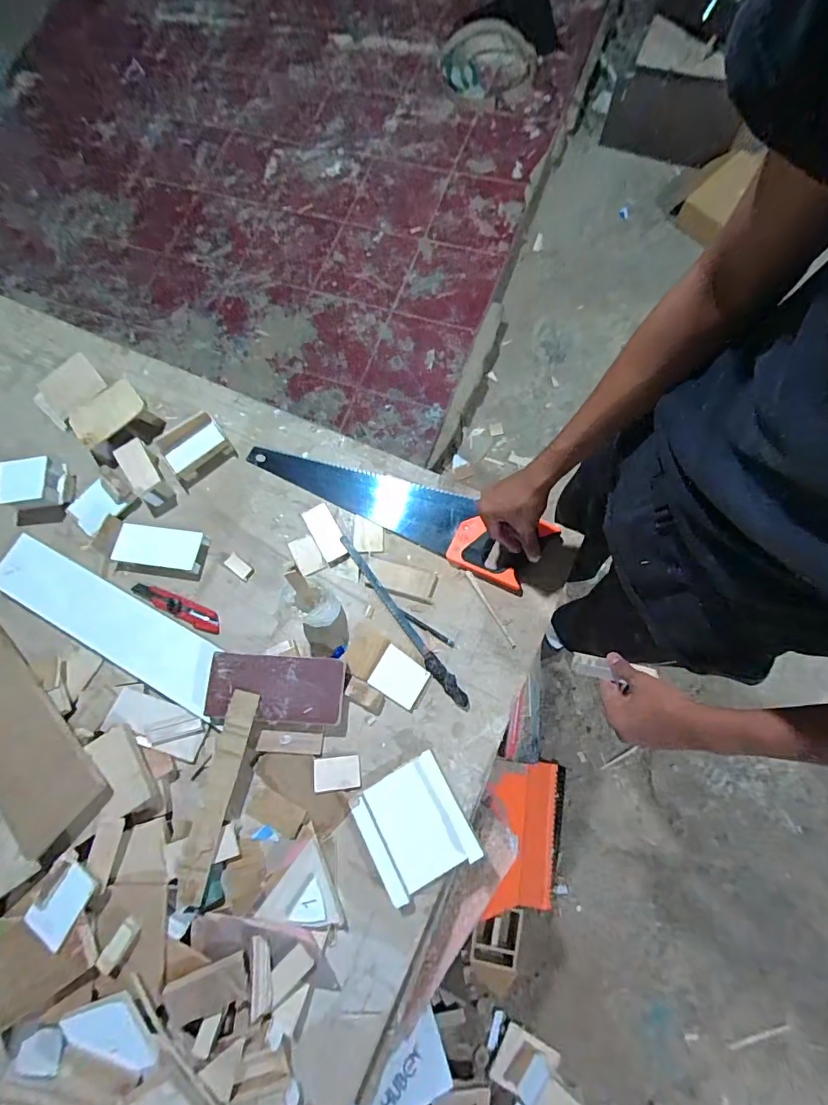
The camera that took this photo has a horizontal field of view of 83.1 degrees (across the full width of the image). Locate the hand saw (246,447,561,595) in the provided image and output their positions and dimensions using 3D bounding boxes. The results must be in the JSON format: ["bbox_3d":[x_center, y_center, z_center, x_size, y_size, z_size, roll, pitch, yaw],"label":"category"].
[{"bbox_3d":[-0.041,-0.086,0.763,0.495,0.028,0.111,23,78,13],"label":"hand saw"}]

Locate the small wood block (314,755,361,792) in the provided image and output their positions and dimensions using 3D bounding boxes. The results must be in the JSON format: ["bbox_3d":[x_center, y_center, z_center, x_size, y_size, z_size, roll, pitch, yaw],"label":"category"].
[{"bbox_3d":[-0.109,0.314,0.666,0.065,0.009,0.043,-6,76,5],"label":"small wood block"}]

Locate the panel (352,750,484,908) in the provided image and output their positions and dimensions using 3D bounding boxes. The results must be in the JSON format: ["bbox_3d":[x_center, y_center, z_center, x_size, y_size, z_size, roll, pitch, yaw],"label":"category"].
[{"bbox_3d":[0.001,0.365,0.629,0.130,0.030,0.140,-30,75,-2],"label":"panel"}]

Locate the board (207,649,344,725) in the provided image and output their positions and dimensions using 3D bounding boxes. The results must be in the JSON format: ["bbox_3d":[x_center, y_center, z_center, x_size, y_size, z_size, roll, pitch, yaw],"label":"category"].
[{"bbox_3d":[-0.200,0.195,0.677,0.188,0.014,0.091,4,74,-3],"label":"board"}]

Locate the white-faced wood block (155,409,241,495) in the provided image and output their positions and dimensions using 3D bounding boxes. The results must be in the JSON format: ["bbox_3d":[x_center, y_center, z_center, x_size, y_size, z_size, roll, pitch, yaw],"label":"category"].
[{"bbox_3d":[-0.376,-0.174,0.798,0.115,0.052,0.076,-36,75,-6],"label":"white-faced wood block"}]

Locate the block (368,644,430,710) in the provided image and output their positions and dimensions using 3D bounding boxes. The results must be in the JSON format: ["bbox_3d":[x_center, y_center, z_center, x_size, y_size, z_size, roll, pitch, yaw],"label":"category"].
[{"bbox_3d":[-0.020,0.183,0.692,0.075,0.007,0.067,29,81,12],"label":"block"}]

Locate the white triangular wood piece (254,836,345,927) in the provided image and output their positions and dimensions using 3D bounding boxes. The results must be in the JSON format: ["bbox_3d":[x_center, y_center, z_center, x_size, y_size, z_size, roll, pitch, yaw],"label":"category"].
[{"bbox_3d":[-0.135,0.458,0.615,0.094,0.032,0.100,36,83,13],"label":"white triangular wood piece"}]

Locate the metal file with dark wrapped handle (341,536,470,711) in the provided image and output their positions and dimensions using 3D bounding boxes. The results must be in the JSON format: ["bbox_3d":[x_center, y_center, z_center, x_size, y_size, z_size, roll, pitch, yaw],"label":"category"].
[{"bbox_3d":[-0.021,0.102,0.713,0.021,0.019,0.317,-37,75,-3],"label":"metal file with dark wrapped handle"}]

